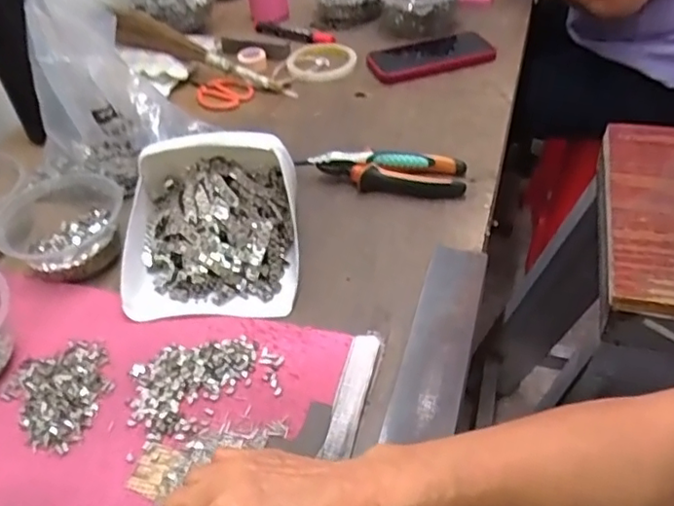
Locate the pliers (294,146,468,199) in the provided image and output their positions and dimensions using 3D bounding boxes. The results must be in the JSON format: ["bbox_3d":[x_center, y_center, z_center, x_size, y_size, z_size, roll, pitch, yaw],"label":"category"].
[{"bbox_3d":[0.047,-0.084,0.623,0.167,0.036,0.048,1,43,8],"label":"pliers"}]

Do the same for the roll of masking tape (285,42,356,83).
[{"bbox_3d":[-0.021,-0.272,0.846,0.093,0.015,0.090,-4,43,3],"label":"roll of masking tape"}]

